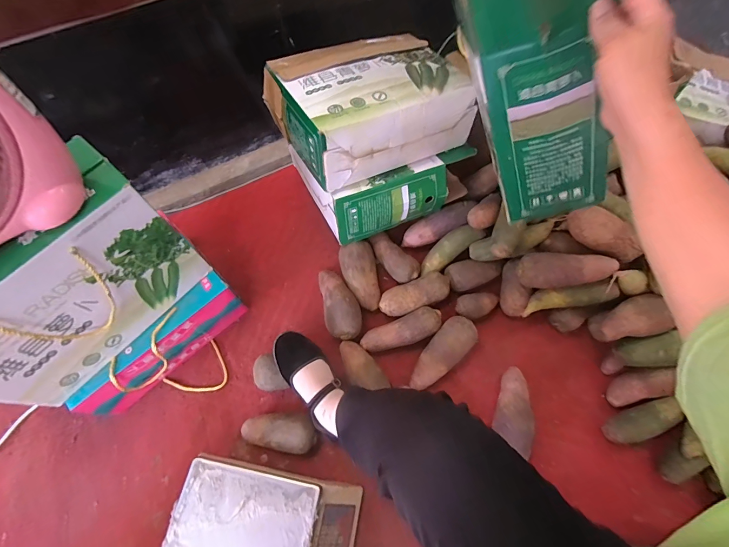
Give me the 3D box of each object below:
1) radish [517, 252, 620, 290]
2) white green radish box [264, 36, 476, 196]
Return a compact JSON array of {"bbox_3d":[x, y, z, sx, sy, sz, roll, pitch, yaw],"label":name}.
[{"bbox_3d":[0.410,-0.007,0.700,0.172,0.058,0.067,5,66,4],"label":"radish"},{"bbox_3d":[0.002,-0.367,0.723,0.346,0.138,0.289,-27,68,-10],"label":"white green radish box"}]

